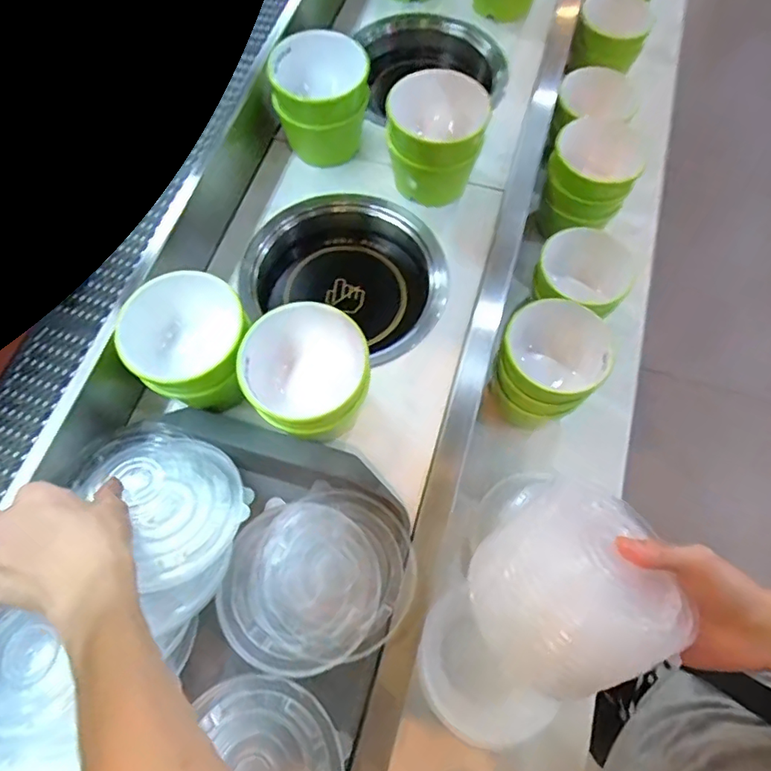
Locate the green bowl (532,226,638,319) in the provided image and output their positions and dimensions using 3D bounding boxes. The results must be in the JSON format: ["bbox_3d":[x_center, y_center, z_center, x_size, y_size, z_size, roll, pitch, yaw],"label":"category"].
[{"bbox_3d":[0.242,-0.131,0.654,0.120,0.068,0.099,15,68,6],"label":"green bowl"}]

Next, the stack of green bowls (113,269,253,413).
[{"bbox_3d":[-0.184,-0.042,0.513,0.120,0.081,0.110,32,71,12],"label":"stack of green bowls"}]

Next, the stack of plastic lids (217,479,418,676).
[{"bbox_3d":[-0.061,0.166,0.471,0.166,0.017,0.141,-20,69,-8],"label":"stack of plastic lids"}]

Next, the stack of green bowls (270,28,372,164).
[{"bbox_3d":[-0.076,-0.342,0.641,0.112,0.105,0.107,-6,68,-3],"label":"stack of green bowls"}]

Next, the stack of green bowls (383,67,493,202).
[{"bbox_3d":[0.058,-0.280,0.615,0.106,0.097,0.101,13,68,5],"label":"stack of green bowls"}]

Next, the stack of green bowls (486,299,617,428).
[{"bbox_3d":[0.179,-0.017,0.612,0.113,0.128,0.115,30,71,11],"label":"stack of green bowls"}]

